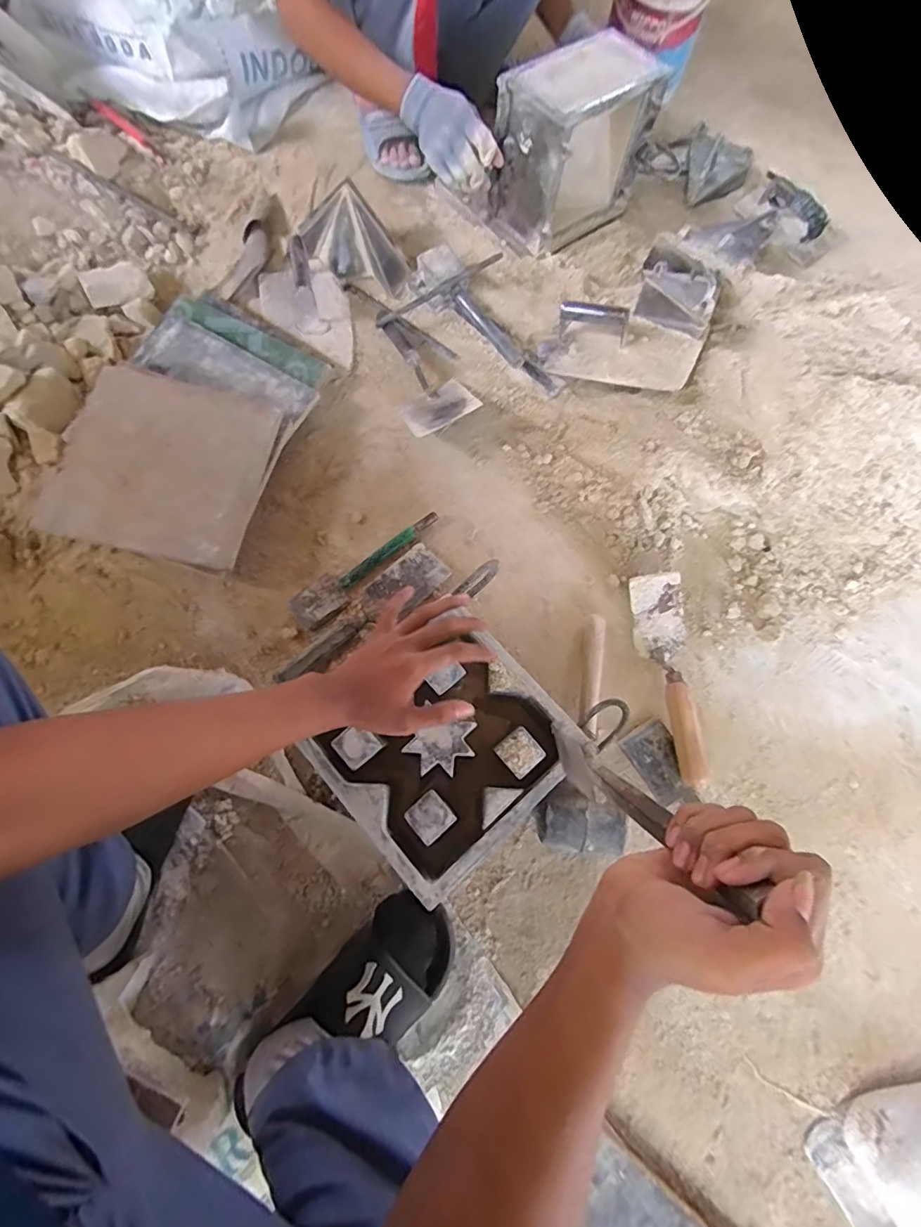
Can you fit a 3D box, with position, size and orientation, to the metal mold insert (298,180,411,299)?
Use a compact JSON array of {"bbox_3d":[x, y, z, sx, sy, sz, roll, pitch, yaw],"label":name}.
[{"bbox_3d":[-0.181,-0.628,0.860,0.193,0.095,0.085,31,74,8],"label":"metal mold insert"}]

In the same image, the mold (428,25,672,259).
[{"bbox_3d":[0.180,-0.753,0.836,0.236,0.211,0.137,-37,77,-12],"label":"mold"}]

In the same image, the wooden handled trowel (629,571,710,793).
[{"bbox_3d":[0.281,0.080,0.669,0.066,0.051,0.261,-10,73,-5],"label":"wooden handled trowel"}]

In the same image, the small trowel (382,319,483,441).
[{"bbox_3d":[-0.056,-0.378,0.804,0.107,0.063,0.254,-17,74,-7],"label":"small trowel"}]

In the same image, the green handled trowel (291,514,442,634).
[{"bbox_3d":[-0.132,-0.068,0.724,0.238,0.019,0.057,-40,78,-13],"label":"green handled trowel"}]

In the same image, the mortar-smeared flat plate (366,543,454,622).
[{"bbox_3d":[-0.072,-0.046,0.718,0.107,0.008,0.069,-40,78,-13],"label":"mortar-smeared flat plate"}]

